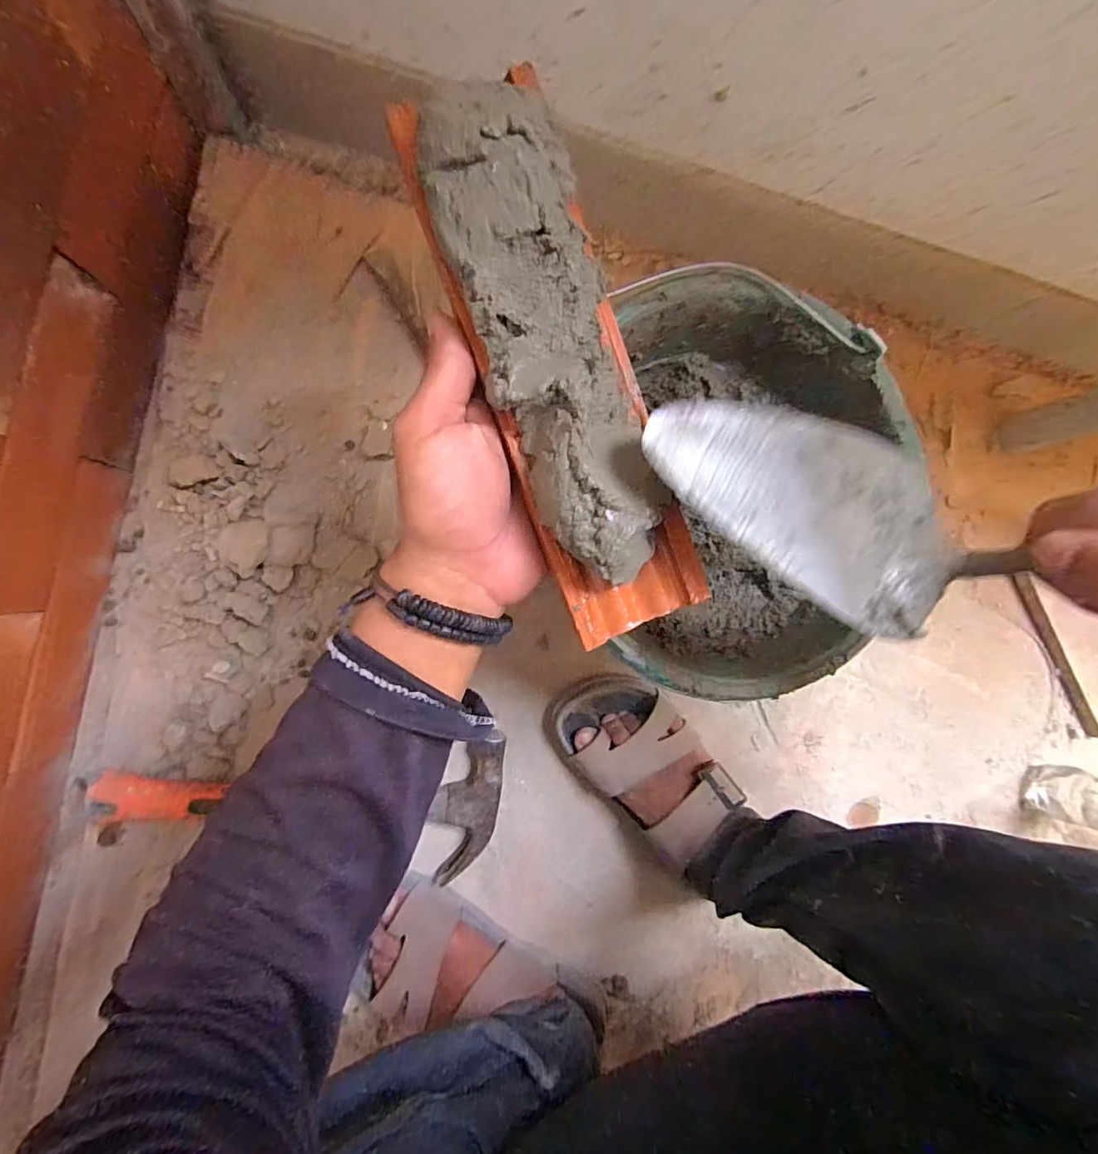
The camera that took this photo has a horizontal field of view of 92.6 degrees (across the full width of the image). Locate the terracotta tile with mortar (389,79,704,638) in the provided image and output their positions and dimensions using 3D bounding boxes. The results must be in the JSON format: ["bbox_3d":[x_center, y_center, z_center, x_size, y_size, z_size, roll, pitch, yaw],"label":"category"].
[{"bbox_3d":[0.008,-0.077,0.206,0.062,0.033,0.211,-23,102,-9],"label":"terracotta tile with mortar"}]

